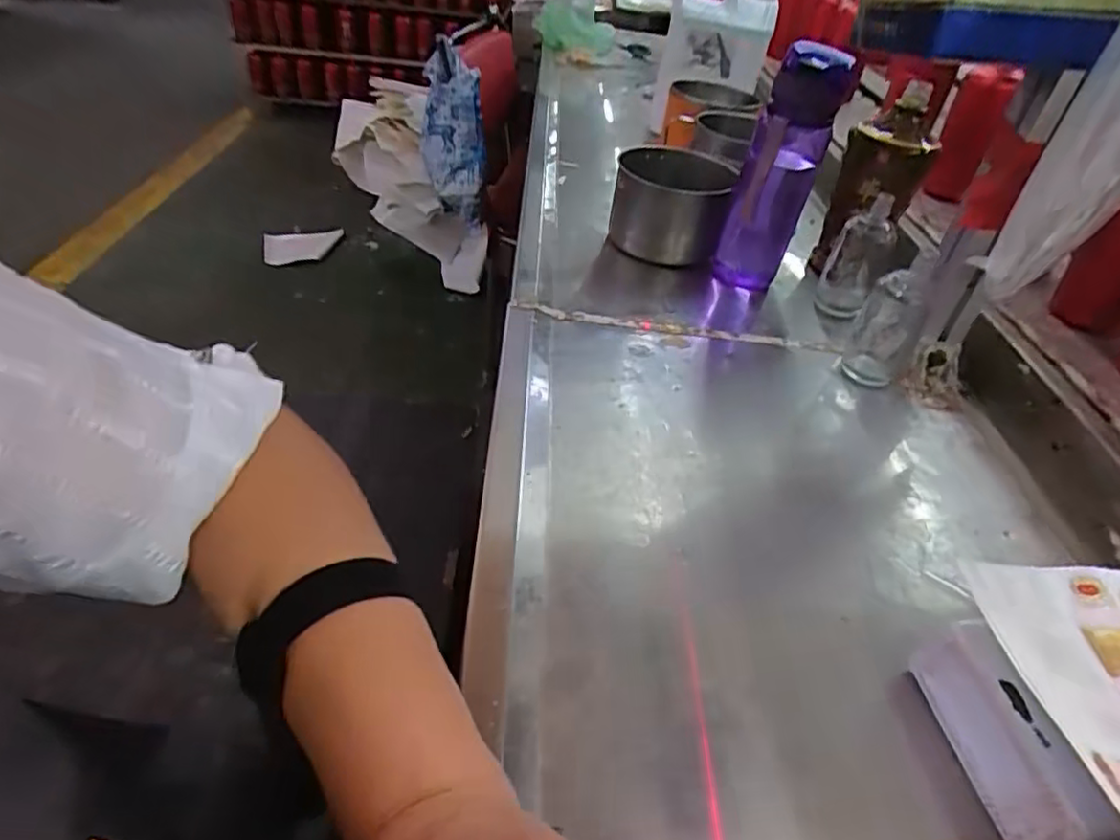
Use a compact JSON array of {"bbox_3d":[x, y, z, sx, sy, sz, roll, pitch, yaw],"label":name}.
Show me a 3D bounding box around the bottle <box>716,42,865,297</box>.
[{"bbox_3d":[0.216,-0.244,0.655,0.079,0.224,0.068,18,42,15],"label":"bottle"}]

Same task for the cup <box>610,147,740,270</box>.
[{"bbox_3d":[0.119,-0.235,0.729,0.115,0.092,0.115,3,40,-3],"label":"cup"}]

